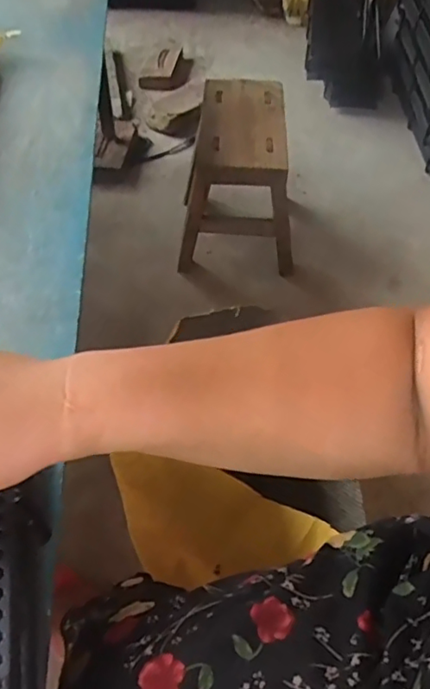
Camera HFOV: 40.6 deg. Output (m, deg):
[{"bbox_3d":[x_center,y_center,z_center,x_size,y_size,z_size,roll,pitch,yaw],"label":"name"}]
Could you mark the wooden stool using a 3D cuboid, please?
[{"bbox_3d":[0.061,-0.360,1.264,0.240,0.287,0.291,6,52,3],"label":"wooden stool"}]

